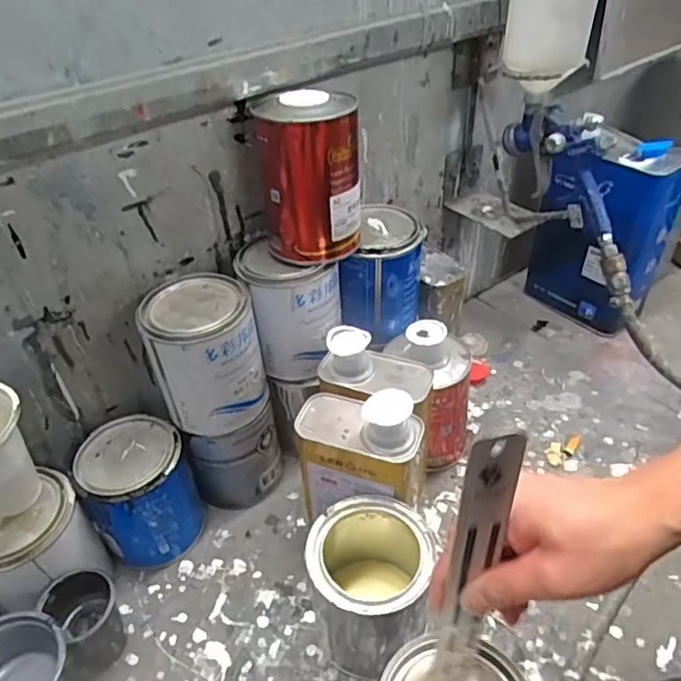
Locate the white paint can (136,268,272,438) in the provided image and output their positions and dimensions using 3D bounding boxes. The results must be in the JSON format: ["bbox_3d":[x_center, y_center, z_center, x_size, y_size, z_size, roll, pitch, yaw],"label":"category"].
[{"bbox_3d":[-0.135,0.010,0.594,0.101,0.133,0.109,-3,39,2],"label":"white paint can"}]

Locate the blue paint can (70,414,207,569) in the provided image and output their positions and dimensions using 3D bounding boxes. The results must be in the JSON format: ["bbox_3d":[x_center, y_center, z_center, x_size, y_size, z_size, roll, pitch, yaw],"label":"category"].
[{"bbox_3d":[-0.212,0.165,0.622,0.105,0.136,0.099,-2,39,1],"label":"blue paint can"}]

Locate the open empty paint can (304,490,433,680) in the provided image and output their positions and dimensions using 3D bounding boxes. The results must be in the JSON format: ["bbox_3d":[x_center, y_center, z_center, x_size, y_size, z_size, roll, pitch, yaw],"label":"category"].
[{"bbox_3d":[0.025,0.224,0.534,0.110,0.131,0.112,-2,39,1],"label":"open empty paint can"}]

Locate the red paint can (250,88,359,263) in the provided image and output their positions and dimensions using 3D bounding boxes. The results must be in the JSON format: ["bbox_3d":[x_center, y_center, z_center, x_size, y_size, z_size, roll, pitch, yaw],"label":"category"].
[{"bbox_3d":[-0.030,-0.162,0.571,0.094,0.144,0.085,-10,39,-7],"label":"red paint can"}]

